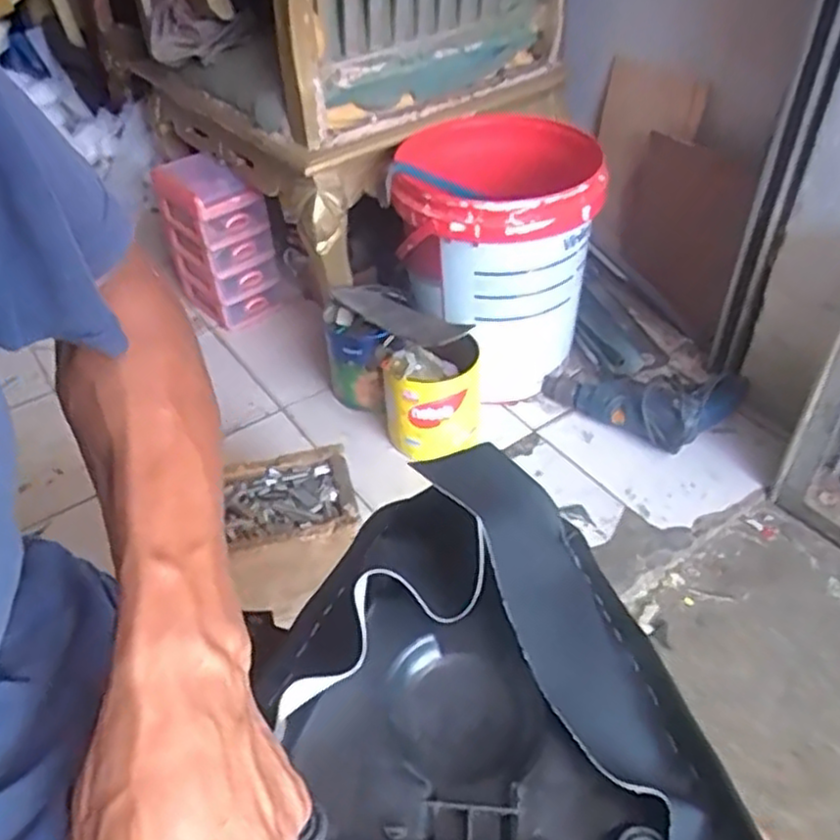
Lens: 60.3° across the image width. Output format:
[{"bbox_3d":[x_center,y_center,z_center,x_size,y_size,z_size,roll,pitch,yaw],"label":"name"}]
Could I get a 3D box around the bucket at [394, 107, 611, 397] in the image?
[{"bbox_3d":[0.122,-0.244,1.138,0.291,0.354,0.270,7,43,13],"label":"bucket"}]

